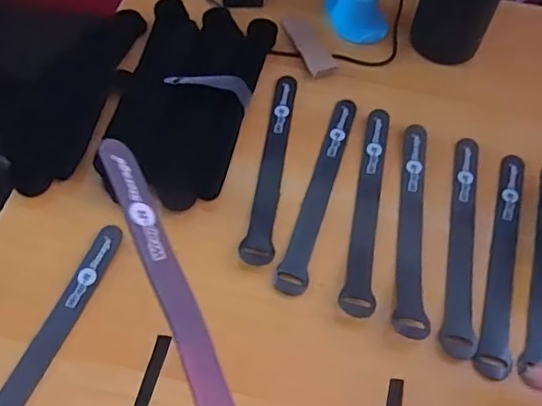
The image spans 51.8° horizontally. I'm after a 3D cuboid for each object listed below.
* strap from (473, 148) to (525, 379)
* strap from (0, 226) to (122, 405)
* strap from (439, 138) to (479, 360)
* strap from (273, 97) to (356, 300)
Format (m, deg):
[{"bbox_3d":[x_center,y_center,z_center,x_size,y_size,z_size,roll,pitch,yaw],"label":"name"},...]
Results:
[{"bbox_3d":[0.179,0.038,0.428,0.022,0.011,0.199,16,59,8],"label":"strap"},{"bbox_3d":[-0.153,0.096,0.370,0.022,0.011,0.194,18,59,9],"label":"strap"},{"bbox_3d":[0.150,0.024,0.436,0.022,0.008,0.196,12,59,5],"label":"strap"},{"bbox_3d":[0.040,-0.016,0.453,0.023,0.007,0.197,15,59,7],"label":"strap"}]

